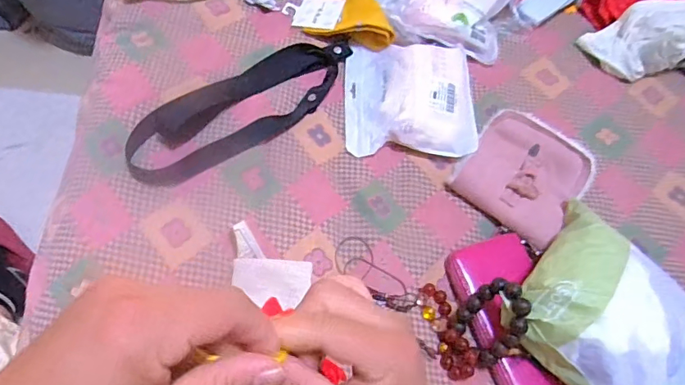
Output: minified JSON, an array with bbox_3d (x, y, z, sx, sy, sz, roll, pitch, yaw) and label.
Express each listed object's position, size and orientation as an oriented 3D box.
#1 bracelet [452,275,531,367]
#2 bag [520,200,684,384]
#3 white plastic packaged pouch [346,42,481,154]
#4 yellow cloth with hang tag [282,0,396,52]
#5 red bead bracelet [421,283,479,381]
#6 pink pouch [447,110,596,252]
[{"bbox_3d":[0.153,0.129,0.477,0.025,0.085,0.069,-12,59,-44],"label":"bracelet"},{"bbox_3d":[0.267,0.130,0.471,0.191,0.091,0.197,43,66,13],"label":"bag"},{"bbox_3d":[0.085,-0.124,0.602,0.157,0.030,0.160,4,64,-6],"label":"white plastic packaged pouch"},{"bbox_3d":[-0.002,-0.243,0.638,0.151,0.041,0.077,17,63,-1],"label":"yellow cloth with hang tag"},{"bbox_3d":[0.109,0.142,0.499,0.031,0.019,0.099,-13,67,-14],"label":"red bead bracelet"},{"bbox_3d":[0.217,-0.022,0.576,0.133,0.024,0.137,37,71,12],"label":"pink pouch"}]

